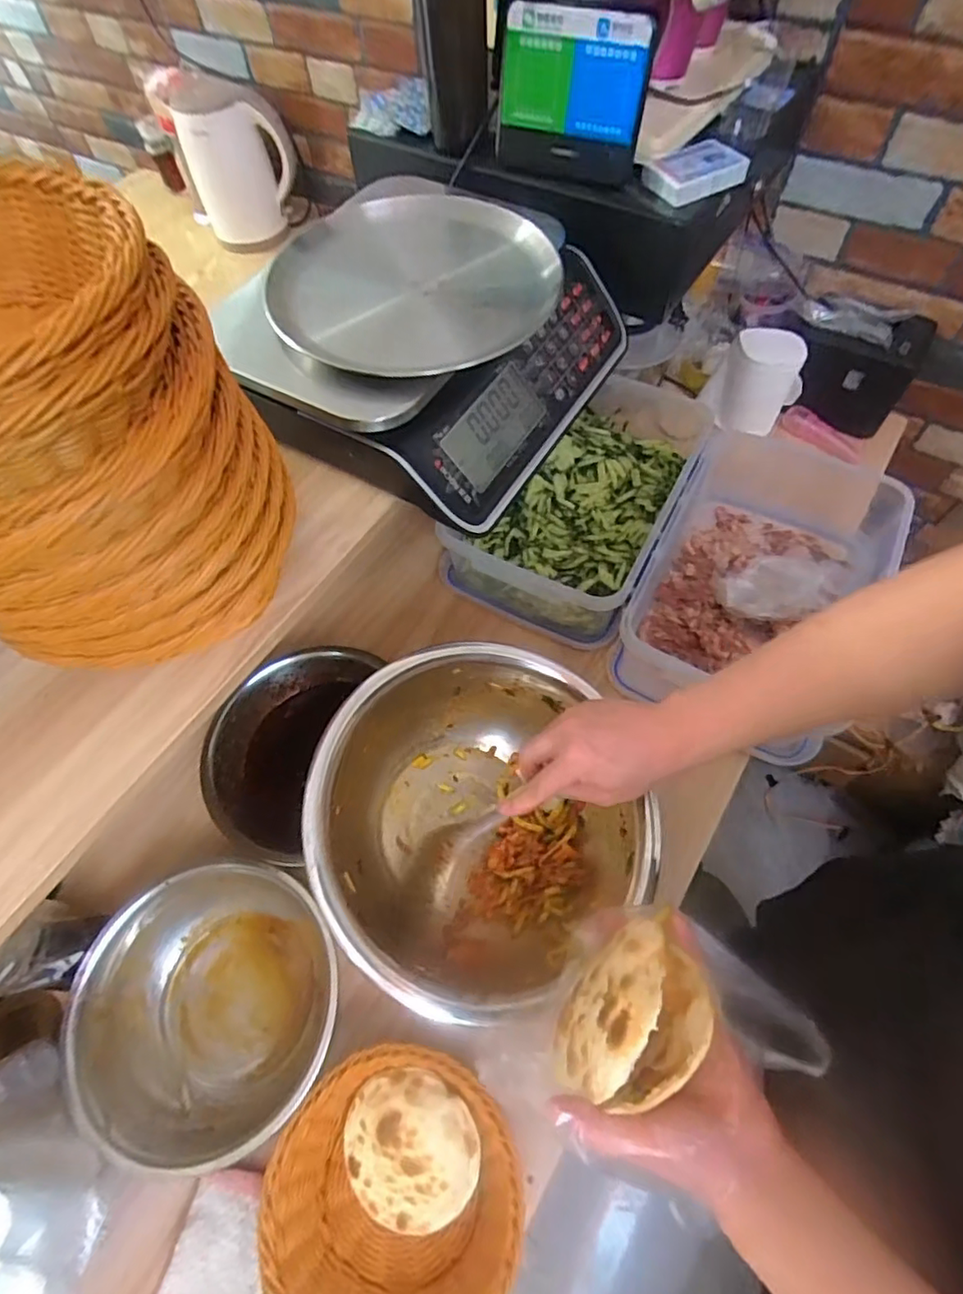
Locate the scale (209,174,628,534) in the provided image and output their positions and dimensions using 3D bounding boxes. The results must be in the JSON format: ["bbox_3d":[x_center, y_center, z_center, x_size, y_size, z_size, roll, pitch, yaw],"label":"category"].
[{"bbox_3d":[-0.036,-0.292,0.543,0.266,0.125,0.315,23,66,15],"label":"scale"}]

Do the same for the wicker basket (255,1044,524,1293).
[{"bbox_3d":[-0.068,0.442,0.475,0.190,0.065,0.190,27,67,17],"label":"wicker basket"}]

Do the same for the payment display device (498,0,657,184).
[{"bbox_3d":[0.081,-0.511,0.541,0.140,0.108,0.046,14,64,11],"label":"payment display device"}]

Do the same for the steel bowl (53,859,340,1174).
[{"bbox_3d":[-0.243,0.326,0.537,0.206,0.108,0.214,-2,62,3],"label":"steel bowl"}]

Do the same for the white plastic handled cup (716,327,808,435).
[{"bbox_3d":[0.402,-0.382,0.855,0.111,0.131,0.076,23,66,15],"label":"white plastic handled cup"}]

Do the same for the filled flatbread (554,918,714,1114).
[{"bbox_3d":[0.093,0.225,0.356,0.066,0.066,0.103,36,70,20],"label":"filled flatbread"}]

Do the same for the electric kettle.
[{"bbox_3d":[-0.455,-0.909,1.105,0.194,0.233,0.139,-22,63,-8],"label":"electric kettle"}]

